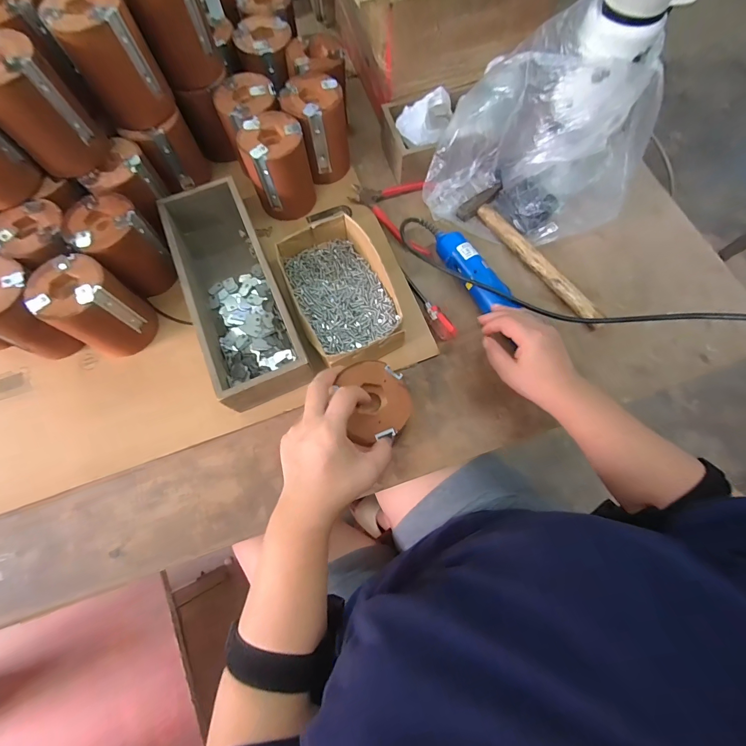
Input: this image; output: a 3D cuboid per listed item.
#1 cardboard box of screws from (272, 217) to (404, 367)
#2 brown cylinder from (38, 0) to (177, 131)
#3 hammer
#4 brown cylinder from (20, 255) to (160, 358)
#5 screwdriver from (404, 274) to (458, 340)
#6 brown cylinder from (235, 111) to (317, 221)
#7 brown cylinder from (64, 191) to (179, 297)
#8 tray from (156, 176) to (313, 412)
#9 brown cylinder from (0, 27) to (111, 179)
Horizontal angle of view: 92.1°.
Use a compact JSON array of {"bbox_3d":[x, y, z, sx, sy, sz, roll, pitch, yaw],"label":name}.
[{"bbox_3d":[-0.037,-0.094,0.445,0.112,0.059,0.184,-21,75,-6],"label":"cardboard box of screws"},{"bbox_3d":[-0.288,-0.348,0.403,0.076,0.104,0.079,-25,74,-7],"label":"brown cylinder"},{"bbox_3d":[0.225,-0.167,0.486,0.070,0.016,0.241,-39,77,-10],"label":"hammer"},{"bbox_3d":[-0.315,-0.076,0.411,0.080,0.096,0.076,34,77,10],"label":"brown cylinder"},{"bbox_3d":[0.072,-0.087,0.464,0.025,0.018,0.105,-31,76,-8],"label":"screwdriver"},{"bbox_3d":[-0.122,-0.266,0.474,0.077,0.097,0.087,-15,74,-4],"label":"brown cylinder"},{"bbox_3d":[-0.298,-0.152,0.436,0.086,0.087,0.075,41,78,11],"label":"brown cylinder"},{"bbox_3d":[-0.169,-0.103,0.441,0.100,0.066,0.290,-23,75,-6],"label":"tray"},{"bbox_3d":[-0.351,-0.274,0.377,0.076,0.102,0.071,-44,77,-12],"label":"brown cylinder"}]

